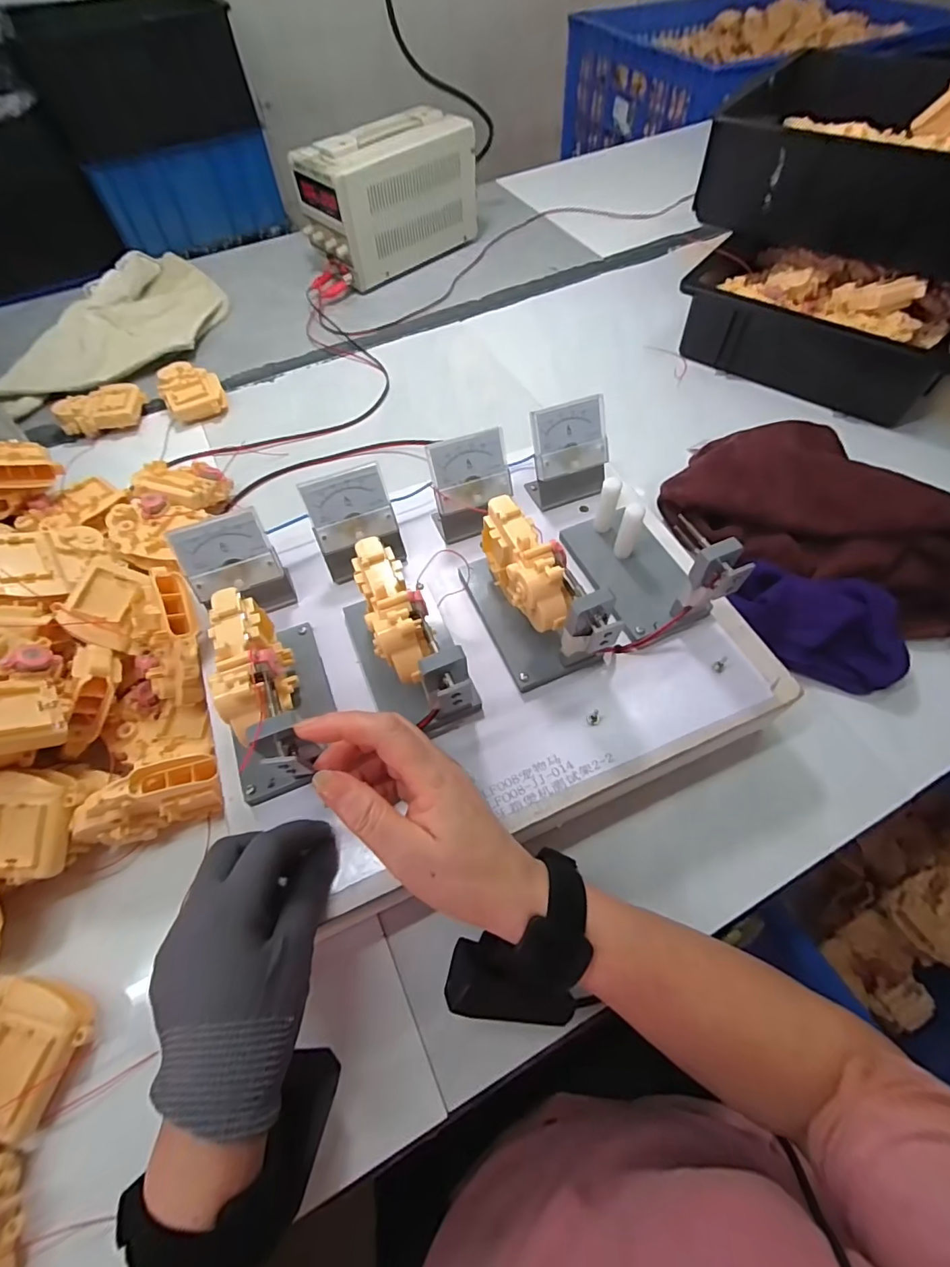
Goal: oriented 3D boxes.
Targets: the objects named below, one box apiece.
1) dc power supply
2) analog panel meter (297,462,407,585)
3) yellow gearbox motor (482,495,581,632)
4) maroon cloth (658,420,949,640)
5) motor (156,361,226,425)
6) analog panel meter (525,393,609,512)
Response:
[{"bbox_3d":[-0.126,-0.669,0.772,0.266,0.158,0.102,-38,65,-18],"label":"dc power supply"},{"bbox_3d":[-0.094,-0.087,0.390,0.063,0.067,0.041,-21,61,-10],"label":"analog panel meter"},{"bbox_3d":[0.034,-0.048,0.342,0.043,0.040,0.096,-23,61,-11],"label":"yellow gearbox motor"},{"bbox_3d":[0.353,-0.107,0.478,0.308,0.065,0.173,30,65,18],"label":"maroon cloth"},{"bbox_3d":[-0.361,-0.310,0.635,0.069,0.037,0.091,-29,63,-14],"label":"motor"},{"bbox_3d":[0.082,-0.154,0.427,0.065,0.073,0.039,-18,61,-8],"label":"analog panel meter"}]

